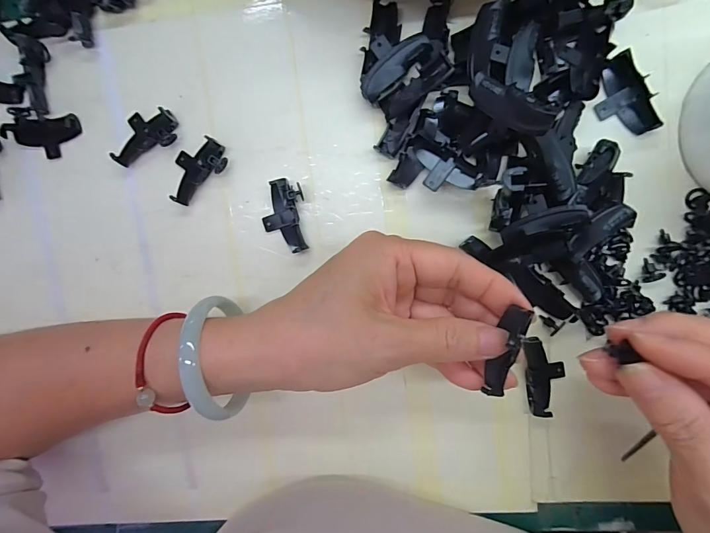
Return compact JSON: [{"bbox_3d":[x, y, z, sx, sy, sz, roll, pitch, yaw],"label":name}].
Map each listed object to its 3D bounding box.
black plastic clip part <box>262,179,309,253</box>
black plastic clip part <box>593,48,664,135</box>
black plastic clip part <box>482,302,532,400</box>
[{"bbox_3d":[-0.041,-0.028,0.218,0.024,0.011,0.040,-4,96,6],"label":"black plastic clip part"},{"bbox_3d":[0.136,-0.085,0.195,0.022,0.009,0.040,-21,94,7],"label":"black plastic clip part"},{"bbox_3d":[0.068,0.038,0.174,0.011,0.009,0.041,16,101,4],"label":"black plastic clip part"}]

